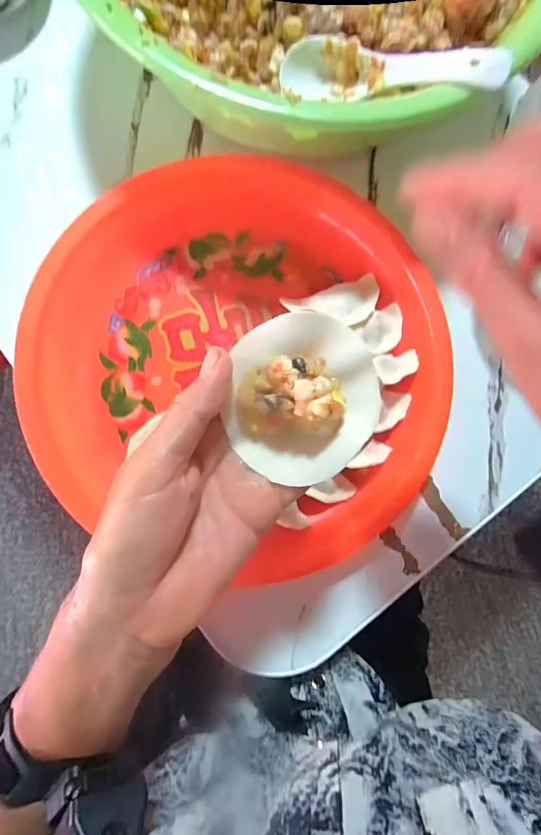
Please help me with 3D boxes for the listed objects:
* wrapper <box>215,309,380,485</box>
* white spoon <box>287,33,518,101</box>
[{"bbox_3d":[0.016,-0.009,0.190,0.067,0.028,0.075,6,84,-5],"label":"wrapper"},{"bbox_3d":[0.072,-0.213,0.256,0.134,0.023,0.030,19,82,22],"label":"white spoon"}]

